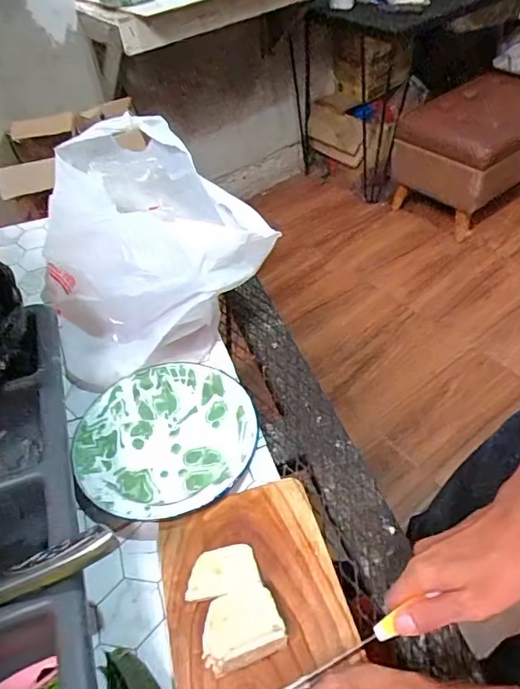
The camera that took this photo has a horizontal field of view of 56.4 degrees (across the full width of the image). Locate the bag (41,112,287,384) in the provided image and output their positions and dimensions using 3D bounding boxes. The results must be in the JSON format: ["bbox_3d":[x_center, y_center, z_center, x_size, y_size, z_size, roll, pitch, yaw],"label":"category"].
[{"bbox_3d":[-0.180,-0.147,0.714,0.292,0.202,0.366,-22,49,-14],"label":"bag"}]

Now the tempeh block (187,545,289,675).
[{"bbox_3d":[-0.027,0.236,0.445,0.071,0.029,0.098,-20,49,-13],"label":"tempeh block"}]

